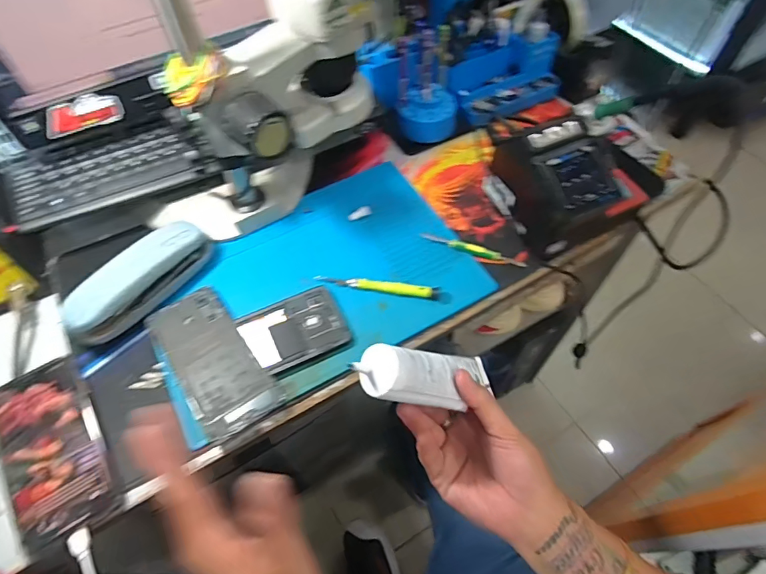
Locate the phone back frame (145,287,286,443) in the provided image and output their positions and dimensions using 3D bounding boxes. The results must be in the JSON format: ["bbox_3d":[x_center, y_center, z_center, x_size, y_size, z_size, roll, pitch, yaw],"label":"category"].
[{"bbox_3d":[-0.167,0.069,0.446,0.072,0.005,0.158,-34,63,-19],"label":"phone back frame"}]

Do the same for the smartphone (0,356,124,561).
[{"bbox_3d":[-0.292,0.140,0.404,0.079,0.013,0.162,-33,63,-18],"label":"smartphone"}]

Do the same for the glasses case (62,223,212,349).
[{"bbox_3d":[-0.254,-0.012,0.477,0.064,0.043,0.159,35,64,20],"label":"glasses case"}]

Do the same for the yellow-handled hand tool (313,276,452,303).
[{"bbox_3d":[0.000,0.000,0.492,0.146,0.010,0.012,8,58,6],"label":"yellow-handled hand tool"}]

